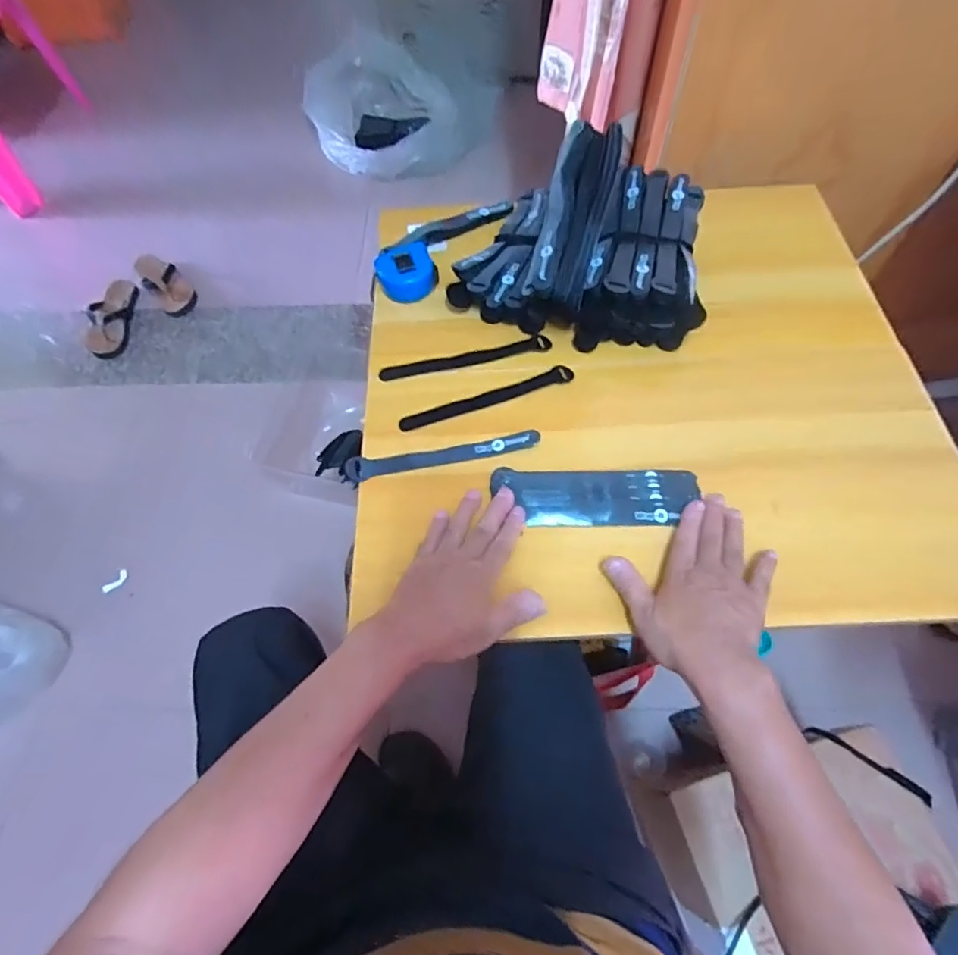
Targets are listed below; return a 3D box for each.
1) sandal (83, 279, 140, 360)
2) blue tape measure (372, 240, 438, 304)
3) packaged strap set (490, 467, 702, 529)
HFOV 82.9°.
[{"bbox_3d":[-0.911,-0.401,1.341,0.094,0.053,0.238,-5,61,1],"label":"sandal"},{"bbox_3d":[-0.094,-0.257,0.669,0.081,0.037,0.080,-12,61,-3],"label":"blue tape measure"},{"bbox_3d":[0.114,0.019,0.529,0.196,0.008,0.061,1,62,1],"label":"packaged strap set"}]

